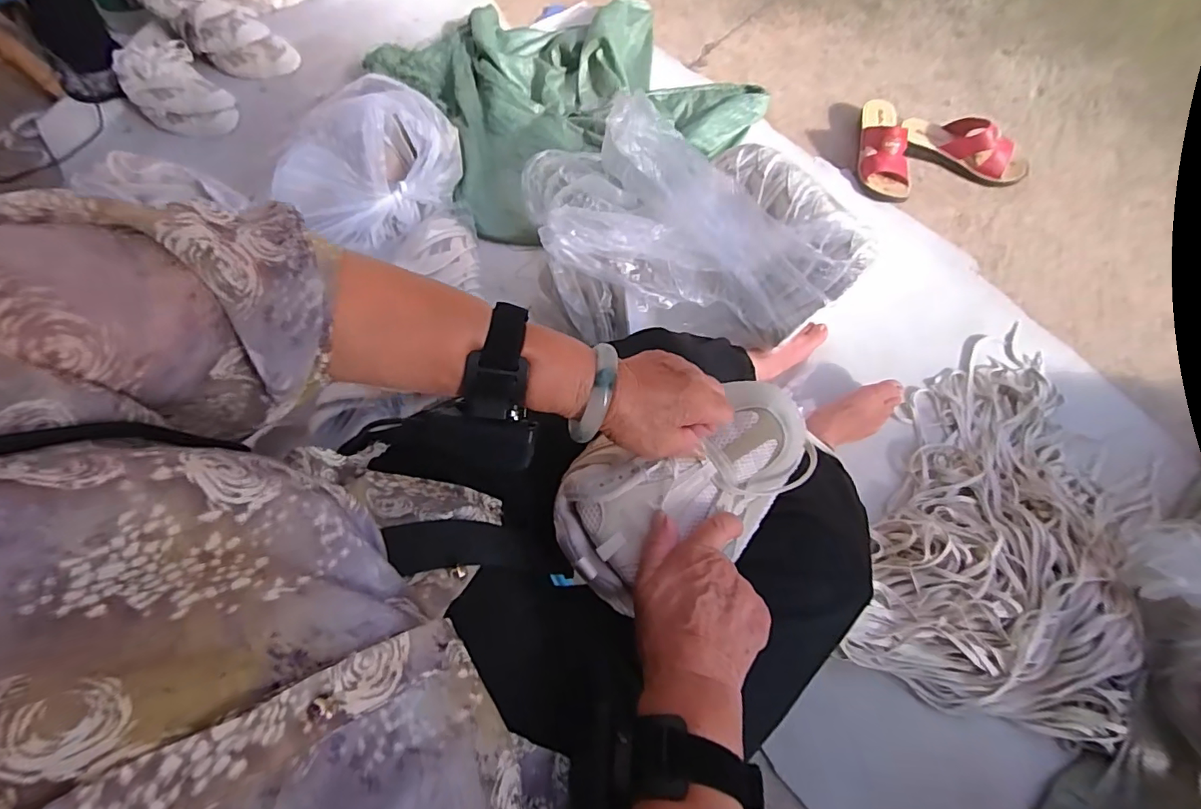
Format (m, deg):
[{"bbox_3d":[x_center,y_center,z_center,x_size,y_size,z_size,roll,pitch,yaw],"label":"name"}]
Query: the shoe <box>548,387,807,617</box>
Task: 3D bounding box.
[{"bbox_3d":[0.064,0.060,0.408,0.207,0.064,0.122,-23,71,-13],"label":"shoe"}]

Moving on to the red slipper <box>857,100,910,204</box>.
[{"bbox_3d":[0.547,-0.499,0.998,0.095,0.075,0.232,10,71,9],"label":"red slipper"}]

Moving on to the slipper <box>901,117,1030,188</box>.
[{"bbox_3d":[0.698,-0.489,0.997,0.241,0.077,0.091,21,74,13],"label":"slipper"}]

